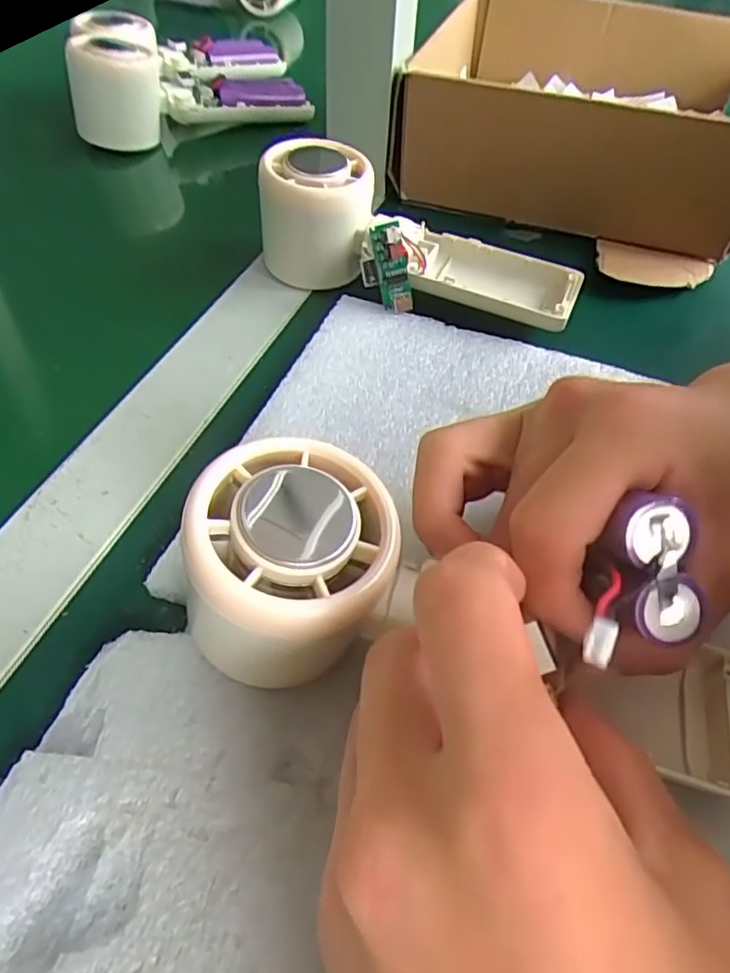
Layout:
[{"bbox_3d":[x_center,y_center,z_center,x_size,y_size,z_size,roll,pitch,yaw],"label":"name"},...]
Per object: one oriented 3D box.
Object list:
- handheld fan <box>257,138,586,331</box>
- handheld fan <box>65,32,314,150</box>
[{"bbox_3d":[0.025,-0.119,0.305,0.158,0.050,0.054,19,52,13],"label":"handheld fan"},{"bbox_3d":[-0.121,-0.285,0.437,0.160,0.063,0.046,-18,53,-17],"label":"handheld fan"}]

